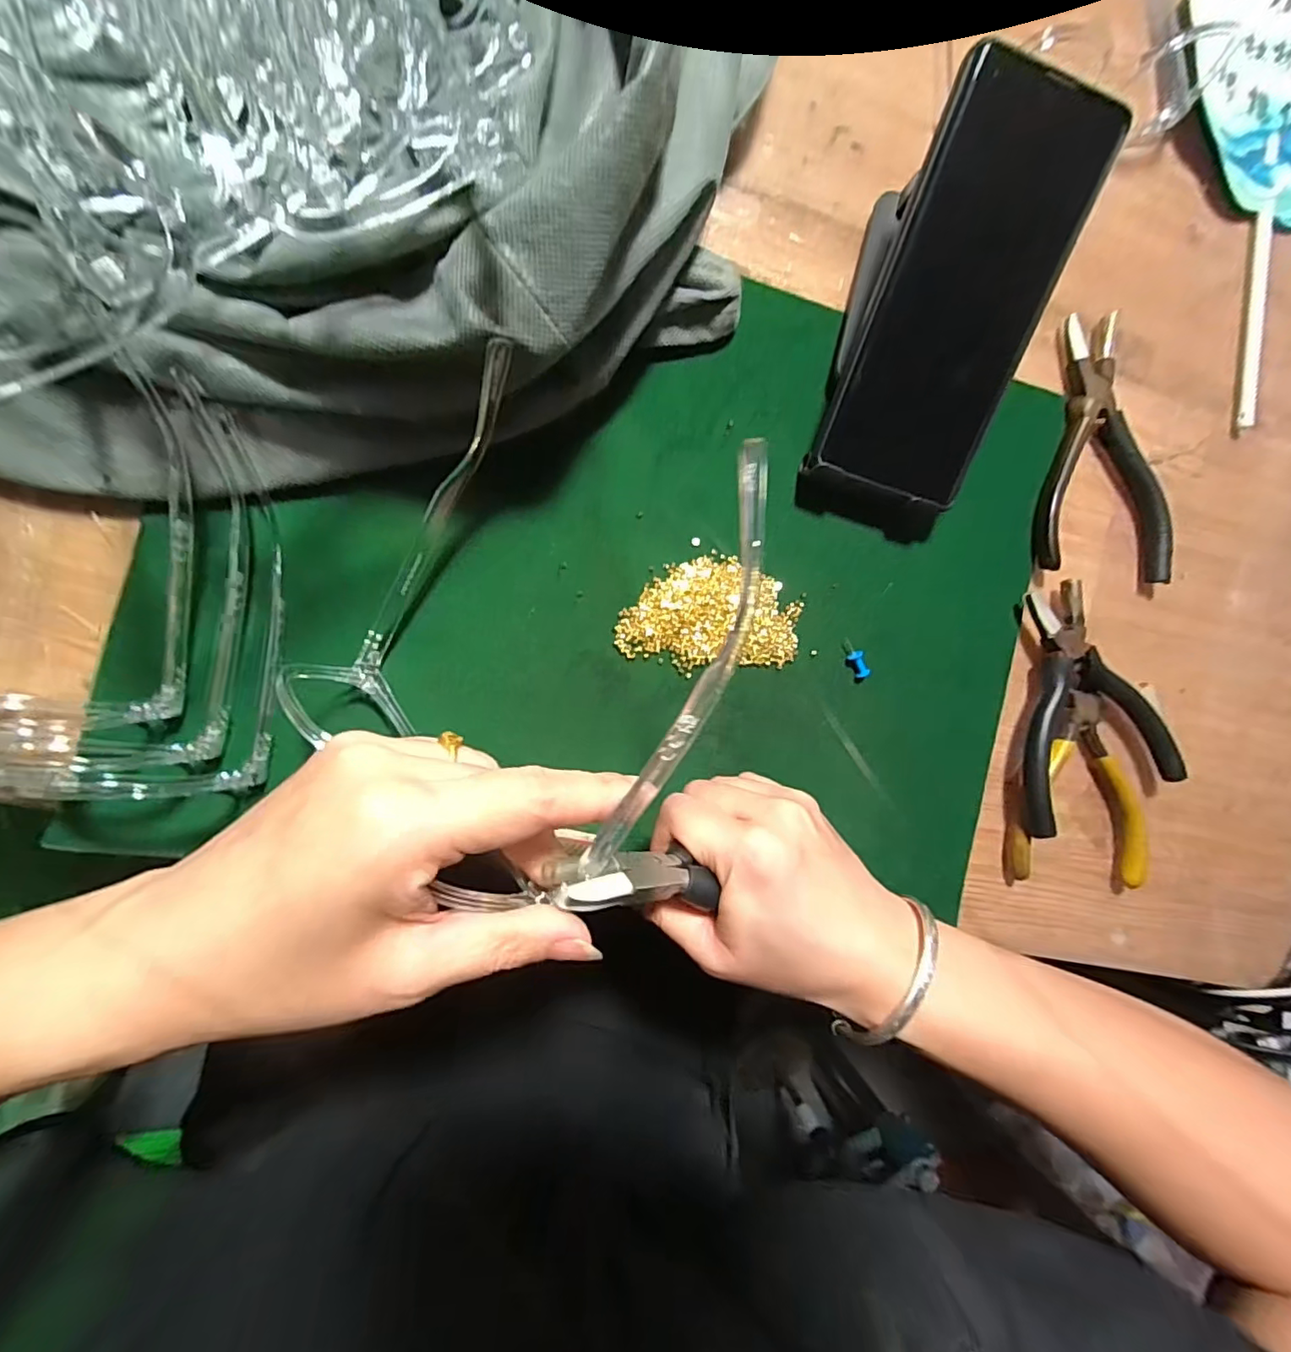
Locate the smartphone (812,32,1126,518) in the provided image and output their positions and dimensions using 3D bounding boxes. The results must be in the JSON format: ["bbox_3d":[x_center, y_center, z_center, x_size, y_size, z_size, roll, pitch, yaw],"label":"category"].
[{"bbox_3d":[0.139,-0.164,0.252,0.076,0.011,0.162,15,108,-10],"label":"smartphone"}]

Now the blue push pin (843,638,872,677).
[{"bbox_3d":[0.108,-0.009,0.293,0.007,0.008,0.022,-28,96,-8],"label":"blue push pin"}]

